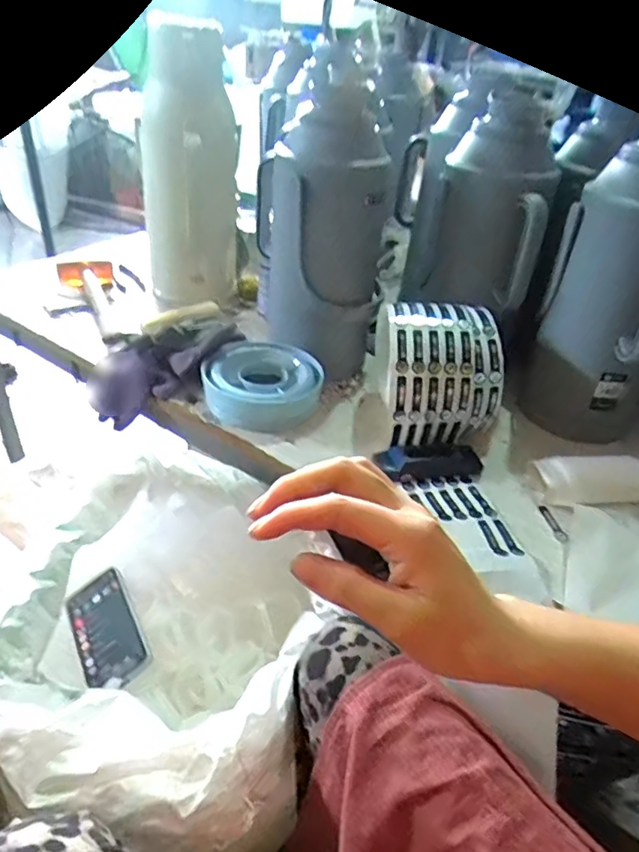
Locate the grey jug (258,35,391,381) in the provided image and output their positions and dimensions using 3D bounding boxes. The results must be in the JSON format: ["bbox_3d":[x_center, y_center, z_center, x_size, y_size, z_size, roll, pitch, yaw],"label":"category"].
[{"bbox_3d":[0.002,-0.253,0.762,0.161,0.343,0.125,2,37,-7],"label":"grey jug"}]

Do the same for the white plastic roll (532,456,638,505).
[{"bbox_3d":[0.341,0.067,0.674,0.164,0.039,0.055,-1,37,-11],"label":"white plastic roll"}]

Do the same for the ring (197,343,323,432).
[{"bbox_3d":[-0.078,-0.058,0.768,0.157,0.056,0.144,5,37,-3],"label":"ring"}]

